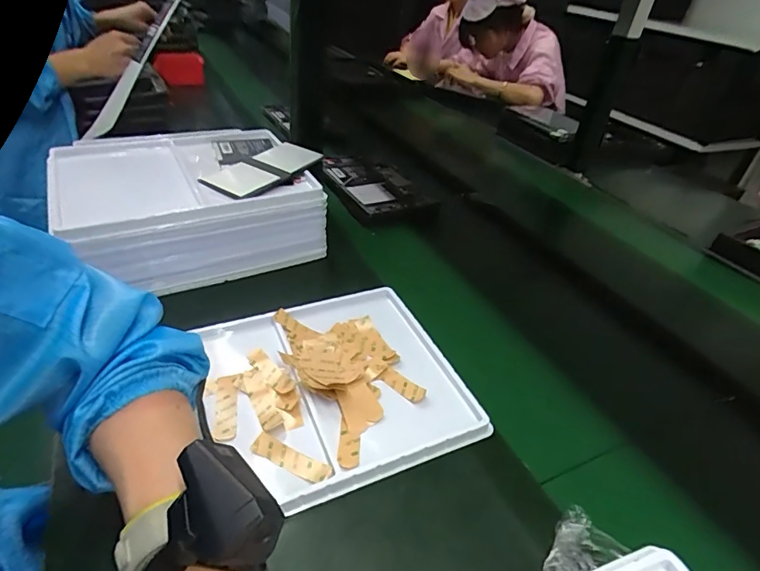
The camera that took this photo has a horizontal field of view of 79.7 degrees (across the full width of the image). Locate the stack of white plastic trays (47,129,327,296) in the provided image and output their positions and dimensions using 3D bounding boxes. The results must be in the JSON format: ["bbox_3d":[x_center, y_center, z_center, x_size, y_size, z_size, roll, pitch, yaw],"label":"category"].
[{"bbox_3d":[-0.279,-0.112,0.688,0.315,0.135,0.259,-17,41,-27],"label":"stack of white plastic trays"}]

